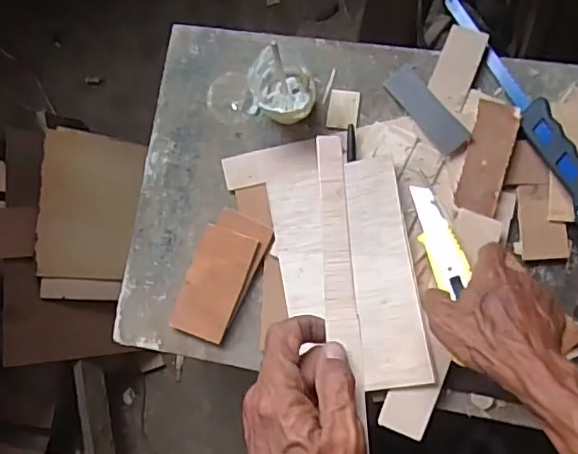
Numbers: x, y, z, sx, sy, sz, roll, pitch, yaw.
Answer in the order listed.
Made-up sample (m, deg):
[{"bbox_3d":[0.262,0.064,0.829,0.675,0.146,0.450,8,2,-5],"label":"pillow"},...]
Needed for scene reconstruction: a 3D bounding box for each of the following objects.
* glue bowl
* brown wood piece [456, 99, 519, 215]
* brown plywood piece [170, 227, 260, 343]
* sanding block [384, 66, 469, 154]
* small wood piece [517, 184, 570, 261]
[{"bbox_3d":[-0.005,-0.137,0.574,0.069,0.059,0.058,31,91,9],"label":"glue bowl"},{"bbox_3d":[0.187,-0.066,0.549,0.038,0.005,0.106,15,88,9],"label":"brown wood piece"},{"bbox_3d":[-0.076,0.058,0.583,0.056,0.008,0.110,21,89,9],"label":"brown plywood piece"},{"bbox_3d":[0.134,-0.115,0.566,0.030,0.004,0.099,-41,70,17],"label":"sanding block"},{"bbox_3d":[0.238,-0.005,0.545,0.040,0.006,0.070,-6,85,8],"label":"small wood piece"}]

